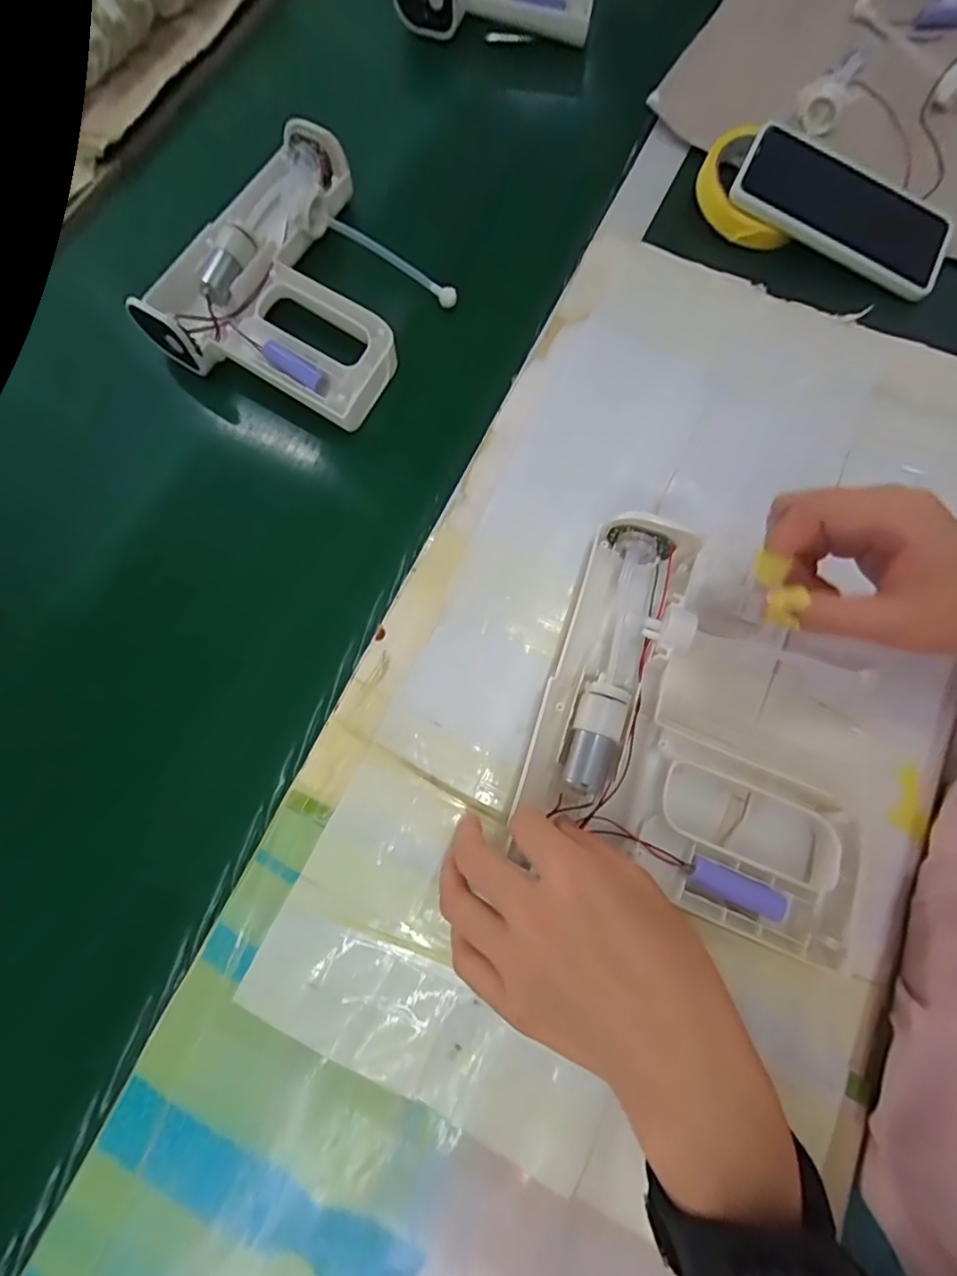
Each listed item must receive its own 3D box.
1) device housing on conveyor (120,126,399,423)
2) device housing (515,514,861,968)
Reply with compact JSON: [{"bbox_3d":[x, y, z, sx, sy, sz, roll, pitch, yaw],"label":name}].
[{"bbox_3d":[-0.131,-0.284,0.415,0.181,0.051,0.220,21,78,5],"label":"device housing on conveyor"},{"bbox_3d":[0.129,0.049,0.305,0.180,0.049,0.200,18,74,6],"label":"device housing"}]

